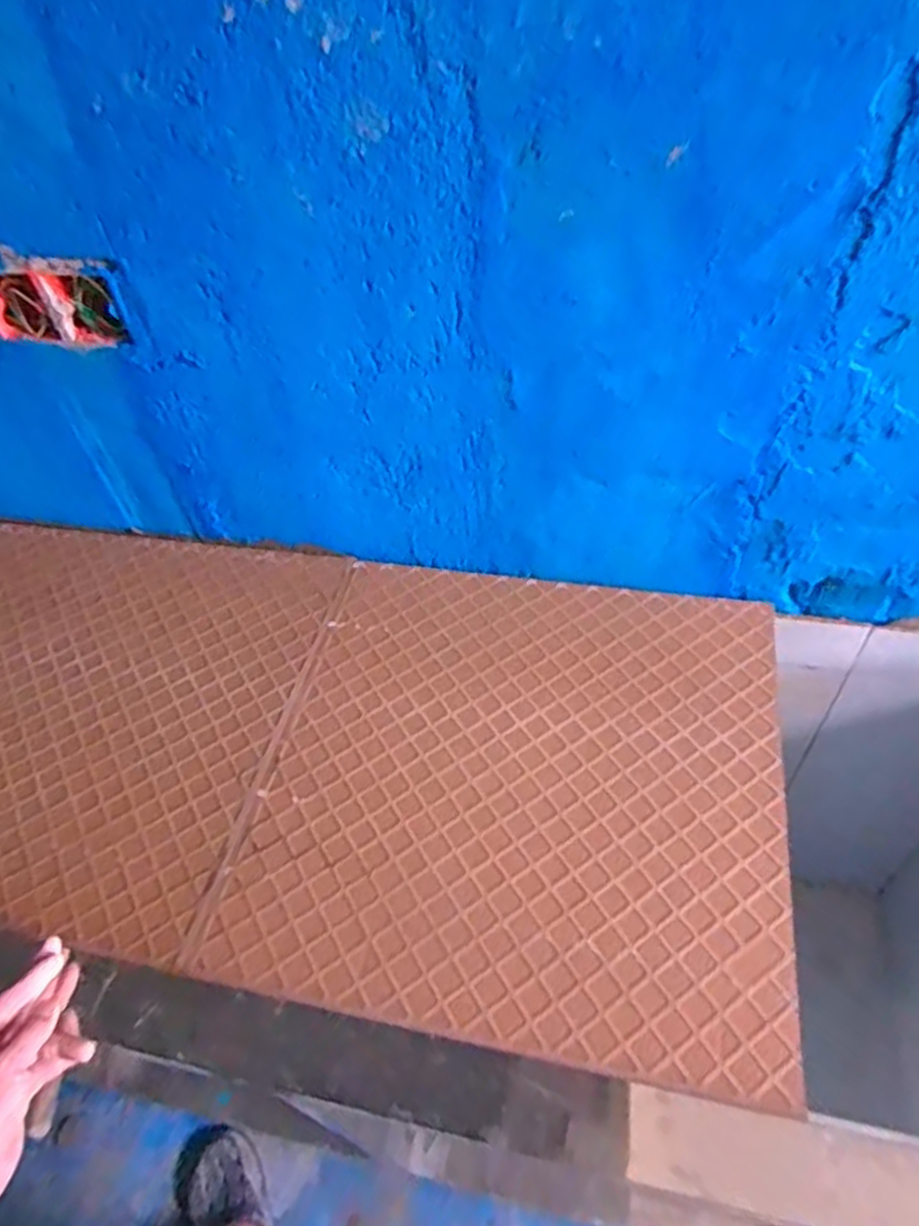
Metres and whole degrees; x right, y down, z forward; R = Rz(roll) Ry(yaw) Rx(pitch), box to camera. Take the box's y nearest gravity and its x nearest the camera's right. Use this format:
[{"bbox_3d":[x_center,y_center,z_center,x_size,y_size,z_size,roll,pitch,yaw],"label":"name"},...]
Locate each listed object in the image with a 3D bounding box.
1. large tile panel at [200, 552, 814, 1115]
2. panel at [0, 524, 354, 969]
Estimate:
[{"bbox_3d":[0.059,0.154,0.742,0.495,0.006,0.492,6,51,12],"label":"large tile panel"},{"bbox_3d":[-0.473,0.087,0.852,0.585,0.012,0.491,7,51,12],"label":"panel"}]

